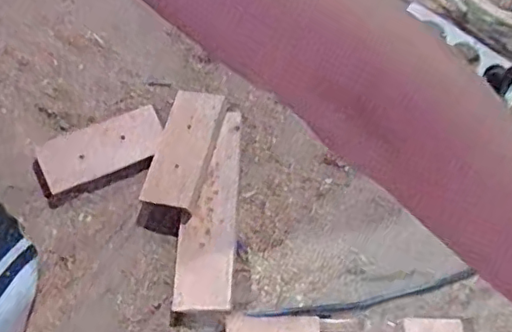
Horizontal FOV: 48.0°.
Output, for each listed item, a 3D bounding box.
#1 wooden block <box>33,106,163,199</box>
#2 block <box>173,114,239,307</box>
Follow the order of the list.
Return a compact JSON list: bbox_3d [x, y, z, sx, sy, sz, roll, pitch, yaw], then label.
[{"bbox_3d":[-0.157,-0.016,0.582,0.126,0.016,0.054,-22,69,-12],"label":"wooden block"},{"bbox_3d":[-0.045,0.040,0.561,0.054,0.025,0.201,4,65,-1],"label":"block"}]

